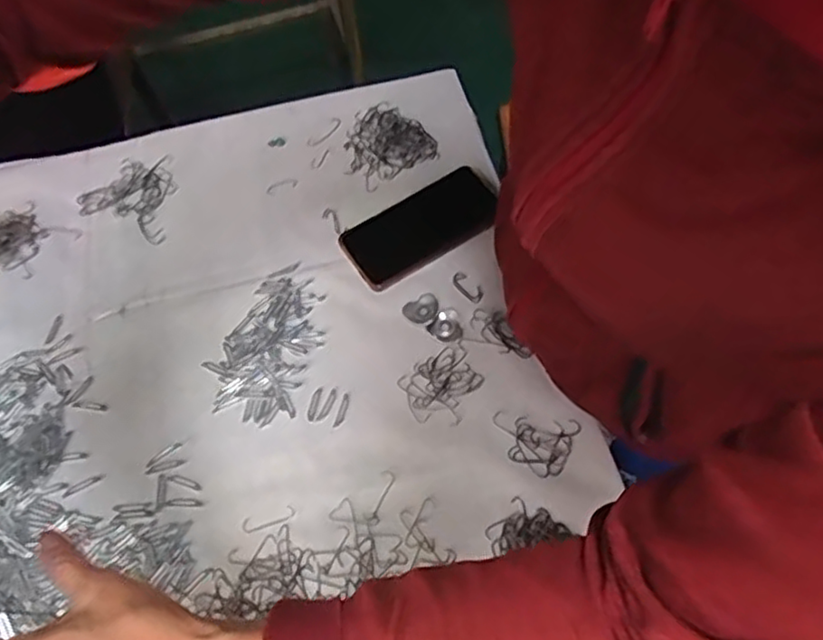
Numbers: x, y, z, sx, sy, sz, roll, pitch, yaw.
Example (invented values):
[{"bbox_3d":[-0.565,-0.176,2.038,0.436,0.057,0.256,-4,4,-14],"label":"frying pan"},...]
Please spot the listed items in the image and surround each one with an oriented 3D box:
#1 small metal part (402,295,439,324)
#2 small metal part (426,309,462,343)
[{"bbox_3d":[0.011,-0.010,0.635,0.035,0.004,0.031,-26,64,-12],"label":"small metal part"},{"bbox_3d":[0.031,0.005,0.624,0.030,0.011,0.031,-1,61,2],"label":"small metal part"}]

